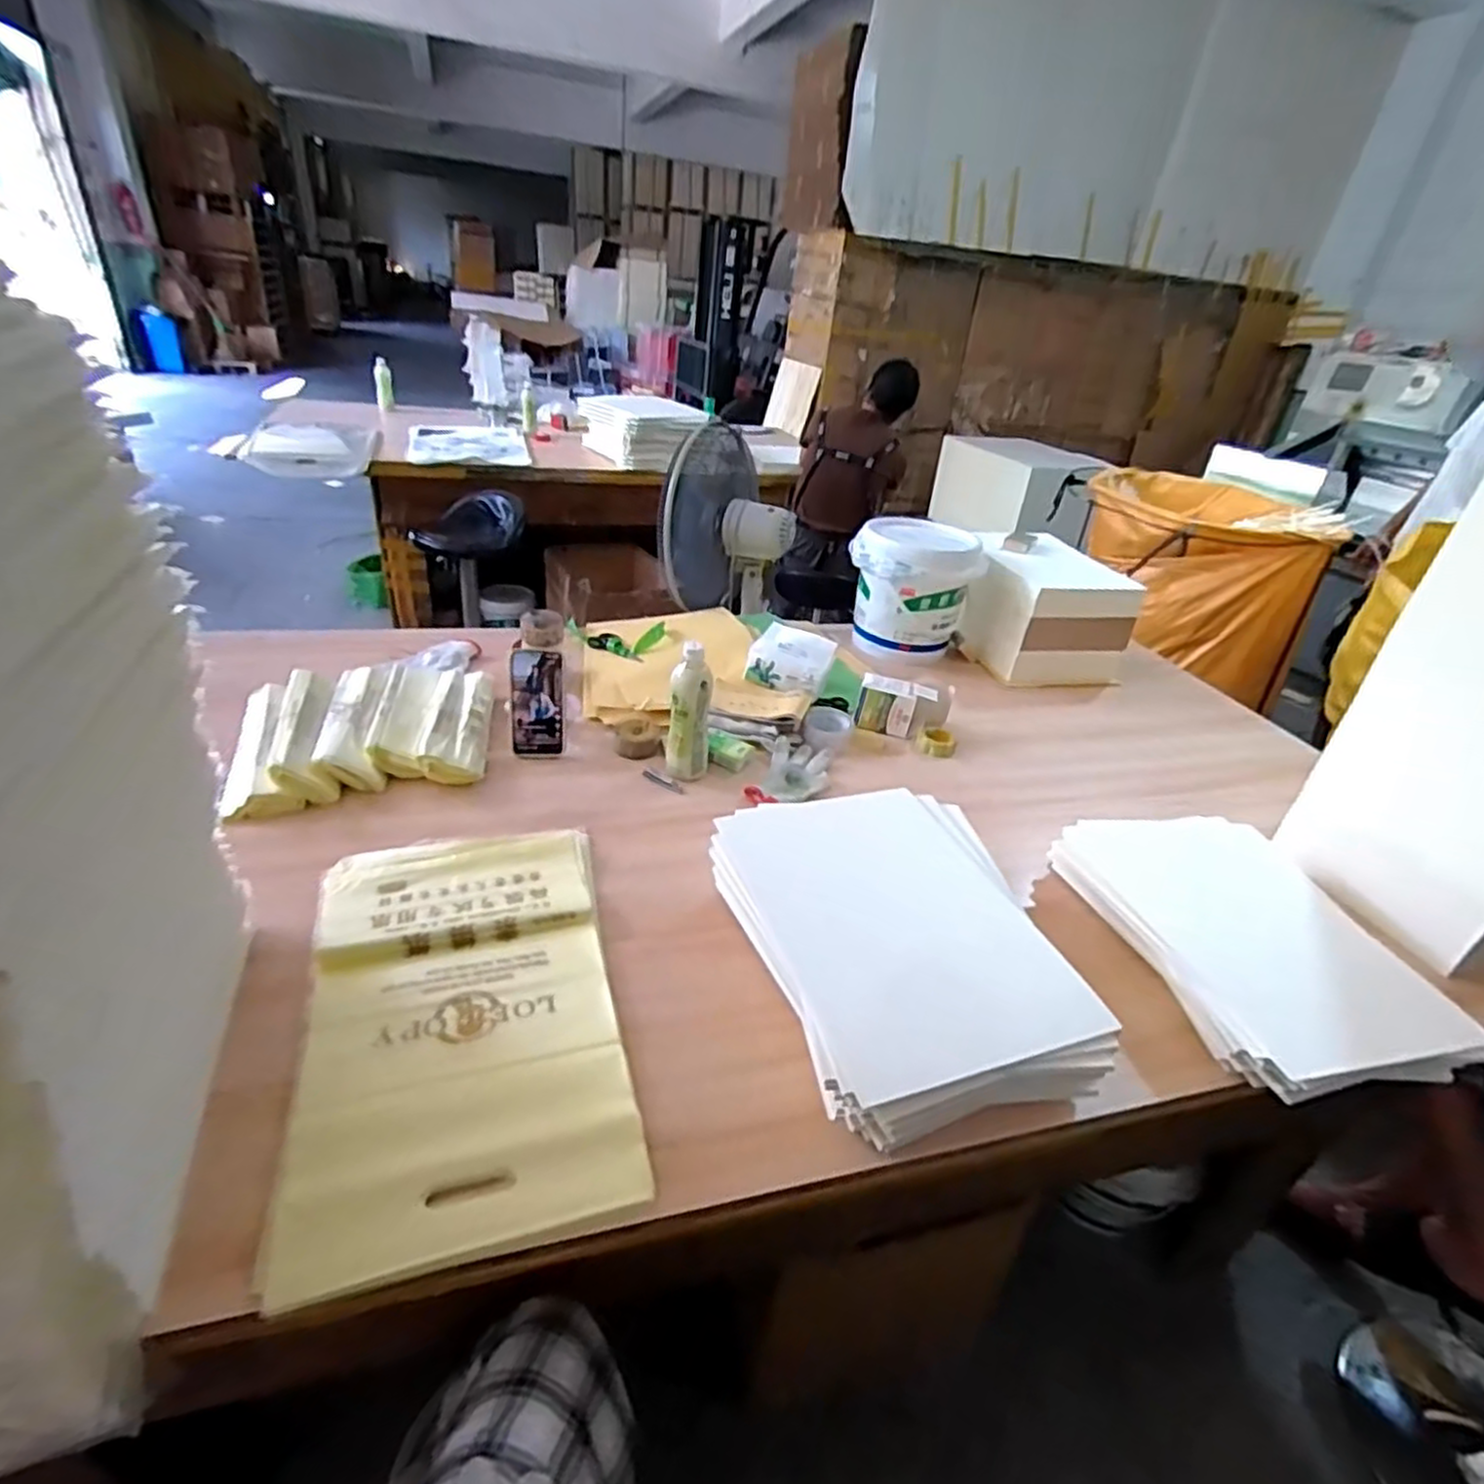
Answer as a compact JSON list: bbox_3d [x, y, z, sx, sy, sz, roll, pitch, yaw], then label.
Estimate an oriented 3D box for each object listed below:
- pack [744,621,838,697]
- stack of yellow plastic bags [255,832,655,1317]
[{"bbox_3d":[0.089,-0.151,1.369,0.144,0.090,0.087,21,35,23],"label":"pack"},{"bbox_3d":[-0.287,0.265,0.769,0.300,0.040,0.491,-5,33,-17],"label":"stack of yellow plastic bags"}]

